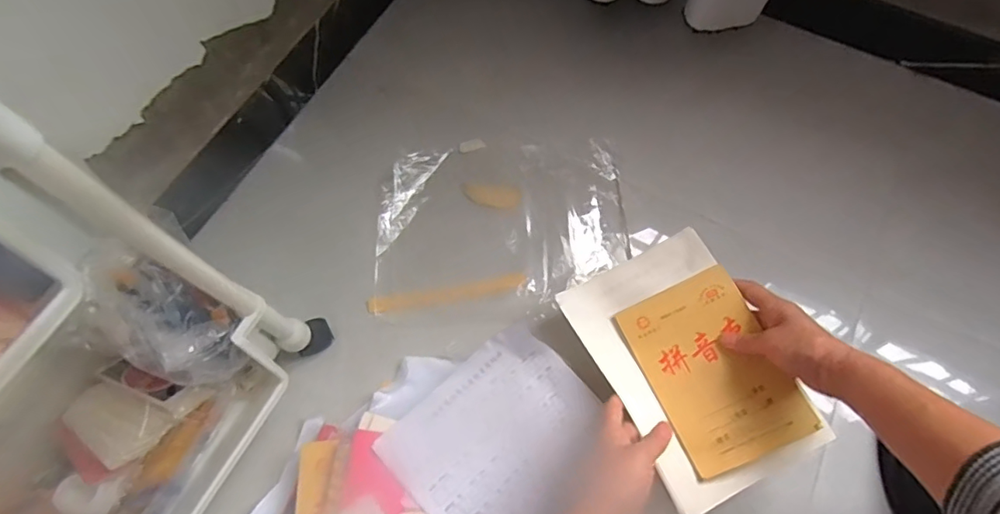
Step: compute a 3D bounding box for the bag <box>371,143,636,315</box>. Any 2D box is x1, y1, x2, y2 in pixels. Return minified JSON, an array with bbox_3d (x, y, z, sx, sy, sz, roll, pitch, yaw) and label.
[{"bbox_3d":[0.004,-0.053,0.681,0.323,0.027,0.234,-1,67,-2],"label":"bag"}]

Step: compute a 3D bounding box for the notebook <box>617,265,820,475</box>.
[{"bbox_3d":[0.217,0.113,0.527,0.124,0.016,0.180,-27,67,5],"label":"notebook"}]

